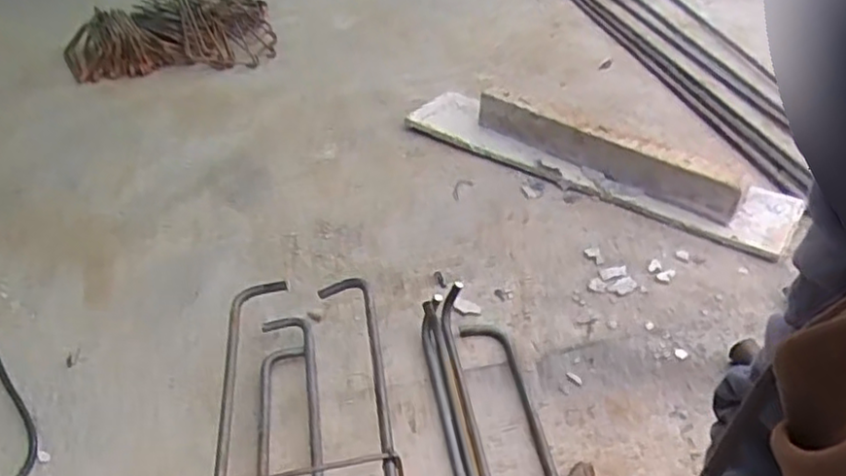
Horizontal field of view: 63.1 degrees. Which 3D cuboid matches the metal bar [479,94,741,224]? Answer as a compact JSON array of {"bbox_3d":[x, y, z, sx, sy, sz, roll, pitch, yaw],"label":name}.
[{"bbox_3d":[0.228,-0.107,0.922,0.368,0.063,0.019,27,45,29],"label":"metal bar"}]

